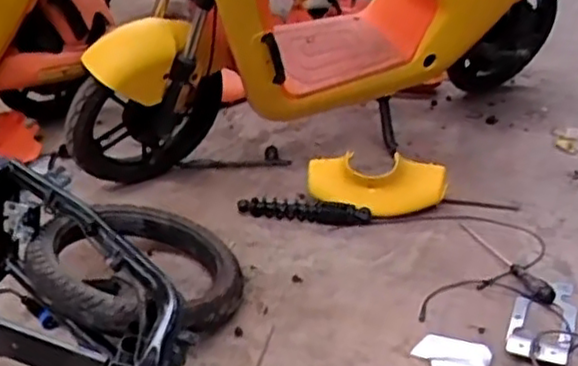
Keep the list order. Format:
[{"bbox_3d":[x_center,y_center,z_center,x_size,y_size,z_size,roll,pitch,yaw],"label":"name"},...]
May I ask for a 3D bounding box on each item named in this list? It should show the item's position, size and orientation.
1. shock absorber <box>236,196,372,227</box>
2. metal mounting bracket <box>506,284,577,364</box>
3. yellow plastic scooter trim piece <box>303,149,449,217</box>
[{"bbox_3d":[0.029,0.058,1.509,0.287,0.045,0.048,6,28,13],"label":"shock absorber"},{"bbox_3d":[0.435,0.227,1.193,0.100,0.020,0.230,12,30,23],"label":"metal mounting bracket"},{"bbox_3d":[0.193,0.000,1.493,0.293,0.138,0.077,-1,28,0],"label":"yellow plastic scooter trim piece"}]

